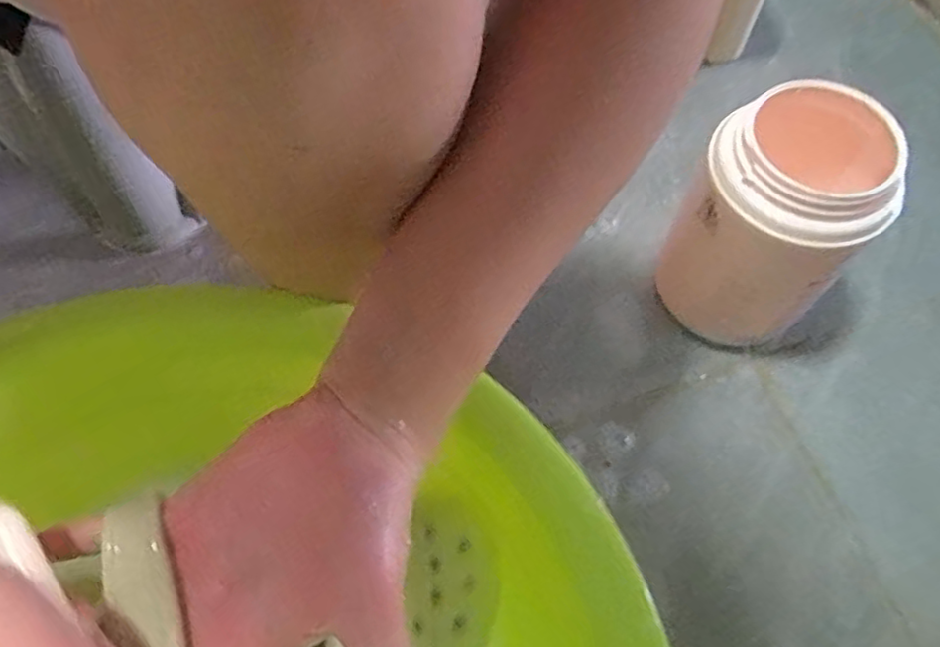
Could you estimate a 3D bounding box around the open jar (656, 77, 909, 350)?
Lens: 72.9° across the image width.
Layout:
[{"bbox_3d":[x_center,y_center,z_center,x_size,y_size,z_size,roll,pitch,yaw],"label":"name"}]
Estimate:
[{"bbox_3d":[0.213,-0.061,0.475,0.110,0.208,0.115,0,64,1],"label":"open jar"}]

